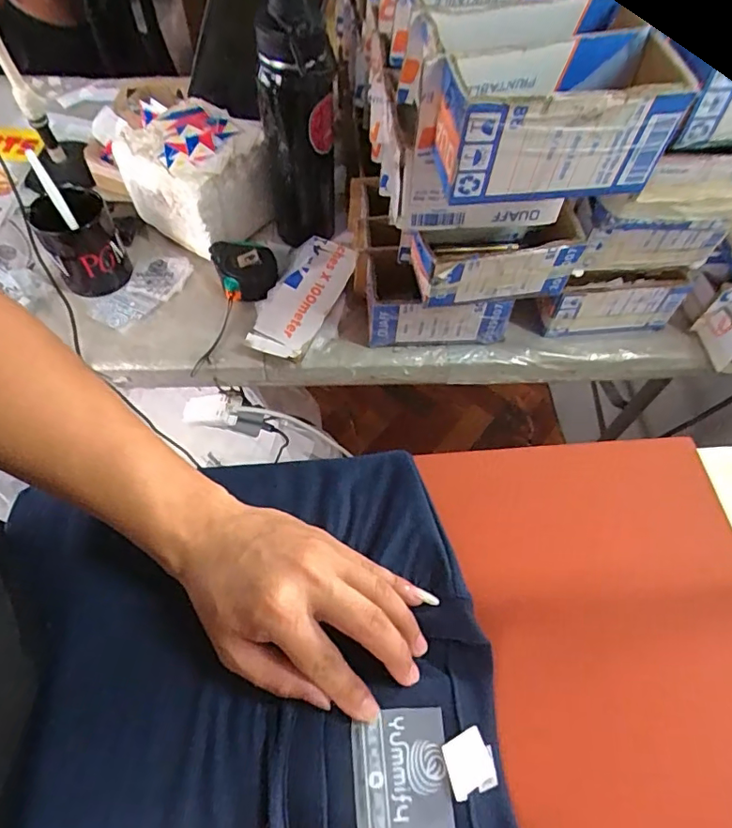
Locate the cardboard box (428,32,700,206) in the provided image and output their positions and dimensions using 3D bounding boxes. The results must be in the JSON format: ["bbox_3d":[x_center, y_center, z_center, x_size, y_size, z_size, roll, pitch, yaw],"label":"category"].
[{"bbox_3d":[0.124,-0.197,0.360,0.151,0.077,0.068,-7,60,-7],"label":"cardboard box"}]

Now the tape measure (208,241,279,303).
[{"bbox_3d":[-0.146,-0.173,0.643,0.074,0.046,0.077,1,60,-2],"label":"tape measure"}]

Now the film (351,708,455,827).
[{"bbox_3d":[0.019,0.196,0.287,0.051,0.005,0.059,-5,60,0],"label":"film"}]

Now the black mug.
[{"bbox_3d":[-0.335,-0.200,0.622,0.080,0.089,0.080,1,60,-2],"label":"black mug"}]

